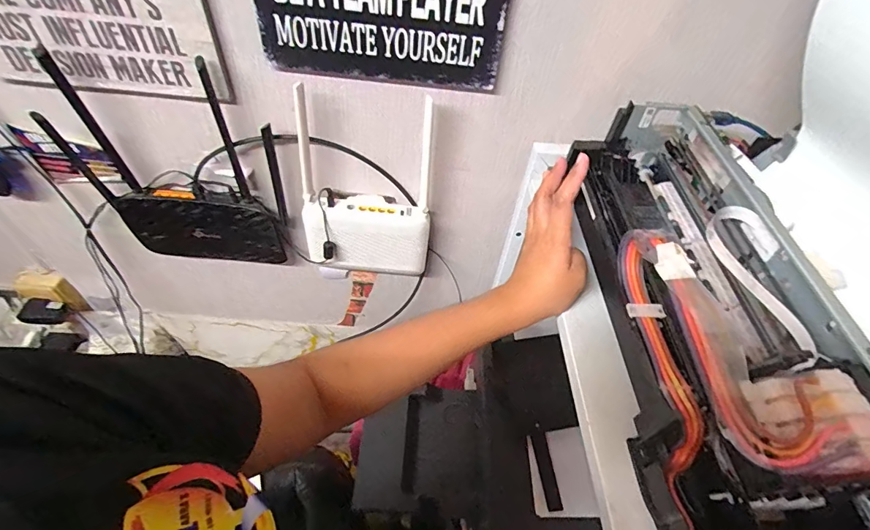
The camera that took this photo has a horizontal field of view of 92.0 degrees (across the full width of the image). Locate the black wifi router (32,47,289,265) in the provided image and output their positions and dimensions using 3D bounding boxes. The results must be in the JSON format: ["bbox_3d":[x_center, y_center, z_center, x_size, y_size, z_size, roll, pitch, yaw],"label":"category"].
[{"bbox_3d":[-0.356,-0.113,0.579,0.292,0.294,0.041,8,50,1],"label":"black wifi router"}]

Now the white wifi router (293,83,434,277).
[{"bbox_3d":[-0.096,-0.087,0.581,0.182,0.263,0.051,3,50,-4],"label":"white wifi router"}]

